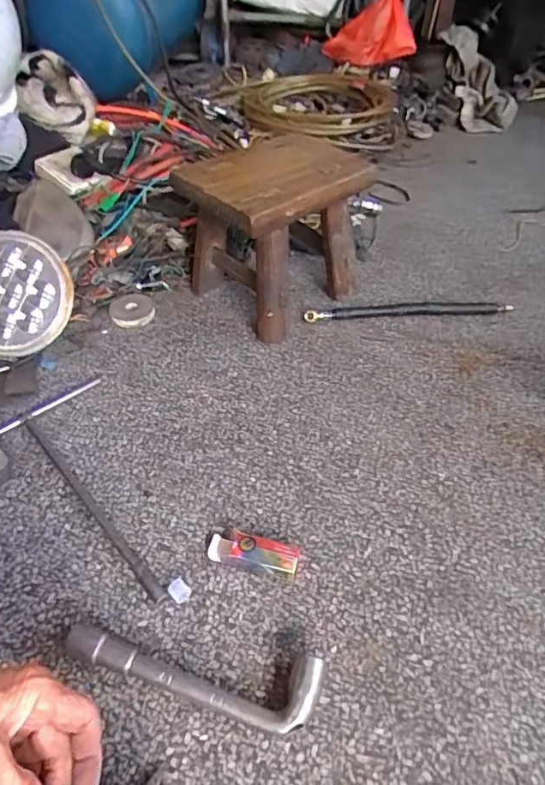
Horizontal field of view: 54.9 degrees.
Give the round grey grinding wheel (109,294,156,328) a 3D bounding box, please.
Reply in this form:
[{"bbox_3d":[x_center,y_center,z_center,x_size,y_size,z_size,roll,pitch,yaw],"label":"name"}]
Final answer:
[{"bbox_3d":[-0.204,-0.119,0.761,0.063,0.012,0.068,-9,46,-11],"label":"round grey grinding wheel"}]

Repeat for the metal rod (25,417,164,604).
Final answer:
[{"bbox_3d":[-0.190,0.109,0.538,0.012,0.009,0.274,-32,54,-29],"label":"metal rod"}]

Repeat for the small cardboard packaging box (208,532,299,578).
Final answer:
[{"bbox_3d":[-0.019,0.151,0.496,0.085,0.022,0.029,12,46,9],"label":"small cardboard packaging box"}]

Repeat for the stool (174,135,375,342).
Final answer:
[{"bbox_3d":[0.002,-0.236,0.759,0.211,0.185,0.244,32,52,26],"label":"stool"}]

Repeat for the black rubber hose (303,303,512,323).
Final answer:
[{"bbox_3d":[0.200,-0.122,0.773,0.308,0.013,0.027,-4,45,-6],"label":"black rubber hose"}]

